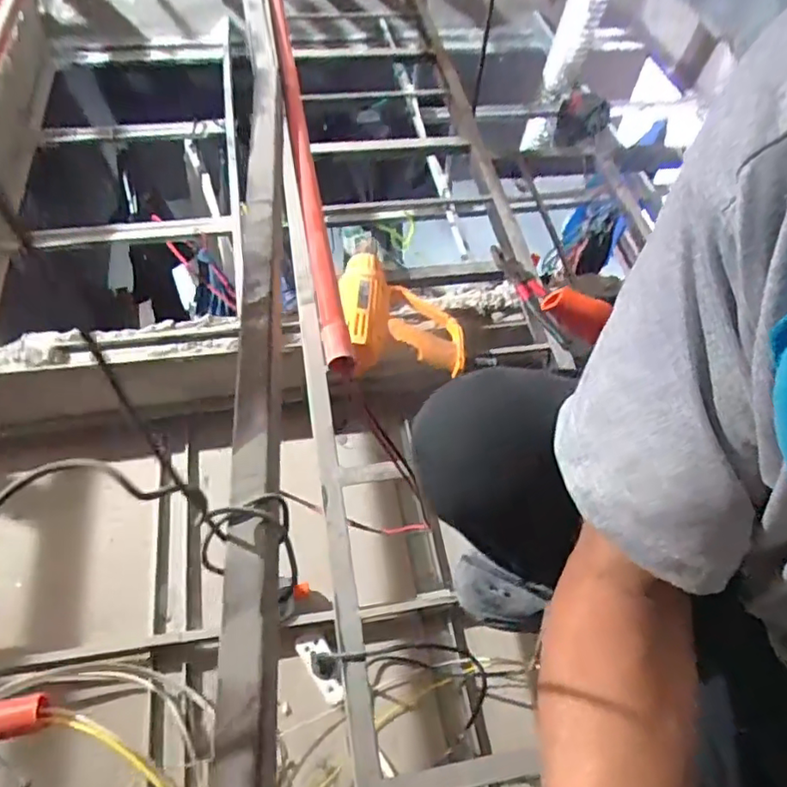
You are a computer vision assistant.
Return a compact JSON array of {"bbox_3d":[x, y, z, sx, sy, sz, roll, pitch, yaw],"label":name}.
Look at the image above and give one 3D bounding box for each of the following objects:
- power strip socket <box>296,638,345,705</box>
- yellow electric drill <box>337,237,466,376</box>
[{"bbox_3d":[-0.106,0.418,0.896,0.042,0.024,0.100,-29,62,-21],"label":"power strip socket"},{"bbox_3d":[0.003,-0.137,0.892,0.190,0.076,0.223,-1,56,-4],"label":"yellow electric drill"}]

